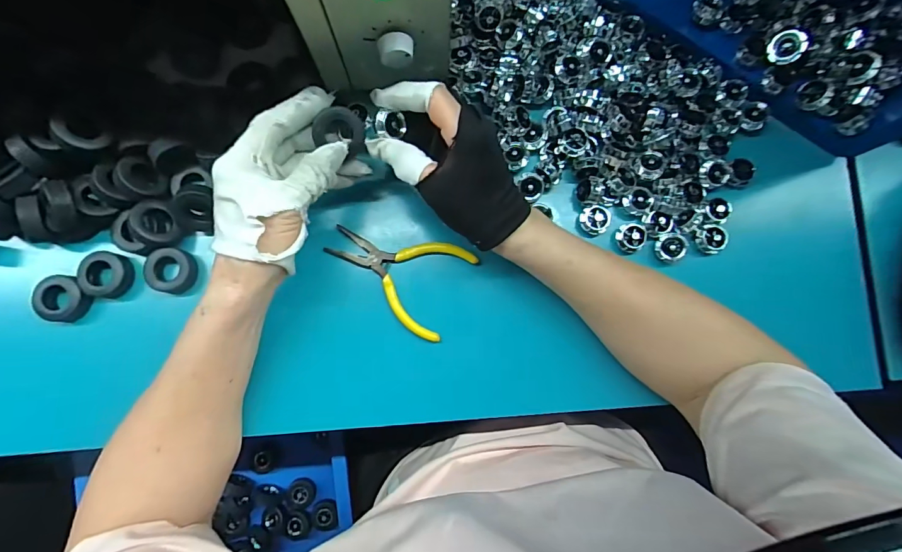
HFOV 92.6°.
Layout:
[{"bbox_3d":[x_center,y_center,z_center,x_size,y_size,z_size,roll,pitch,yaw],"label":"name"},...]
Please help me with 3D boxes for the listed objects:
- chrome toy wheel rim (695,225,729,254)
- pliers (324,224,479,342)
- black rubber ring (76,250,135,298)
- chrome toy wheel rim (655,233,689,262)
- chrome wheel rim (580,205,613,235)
[{"bbox_3d":[0.225,-0.031,0.371,0.019,0.017,0.024,-6,86,-5],"label":"chrome toy wheel rim"},{"bbox_3d":[-0.047,-0.008,0.370,0.118,0.018,0.081,29,84,-1],"label":"pliers"},{"bbox_3d":[-0.284,-0.001,0.355,0.038,0.014,0.037,0,86,-4],"label":"black rubber ring"},{"bbox_3d":[0.189,-0.025,0.369,0.021,0.014,0.024,-17,87,-5],"label":"chrome toy wheel rim"},{"bbox_3d":[0.126,-0.049,0.376,0.026,0.021,0.025,1,86,-4],"label":"chrome wheel rim"}]

